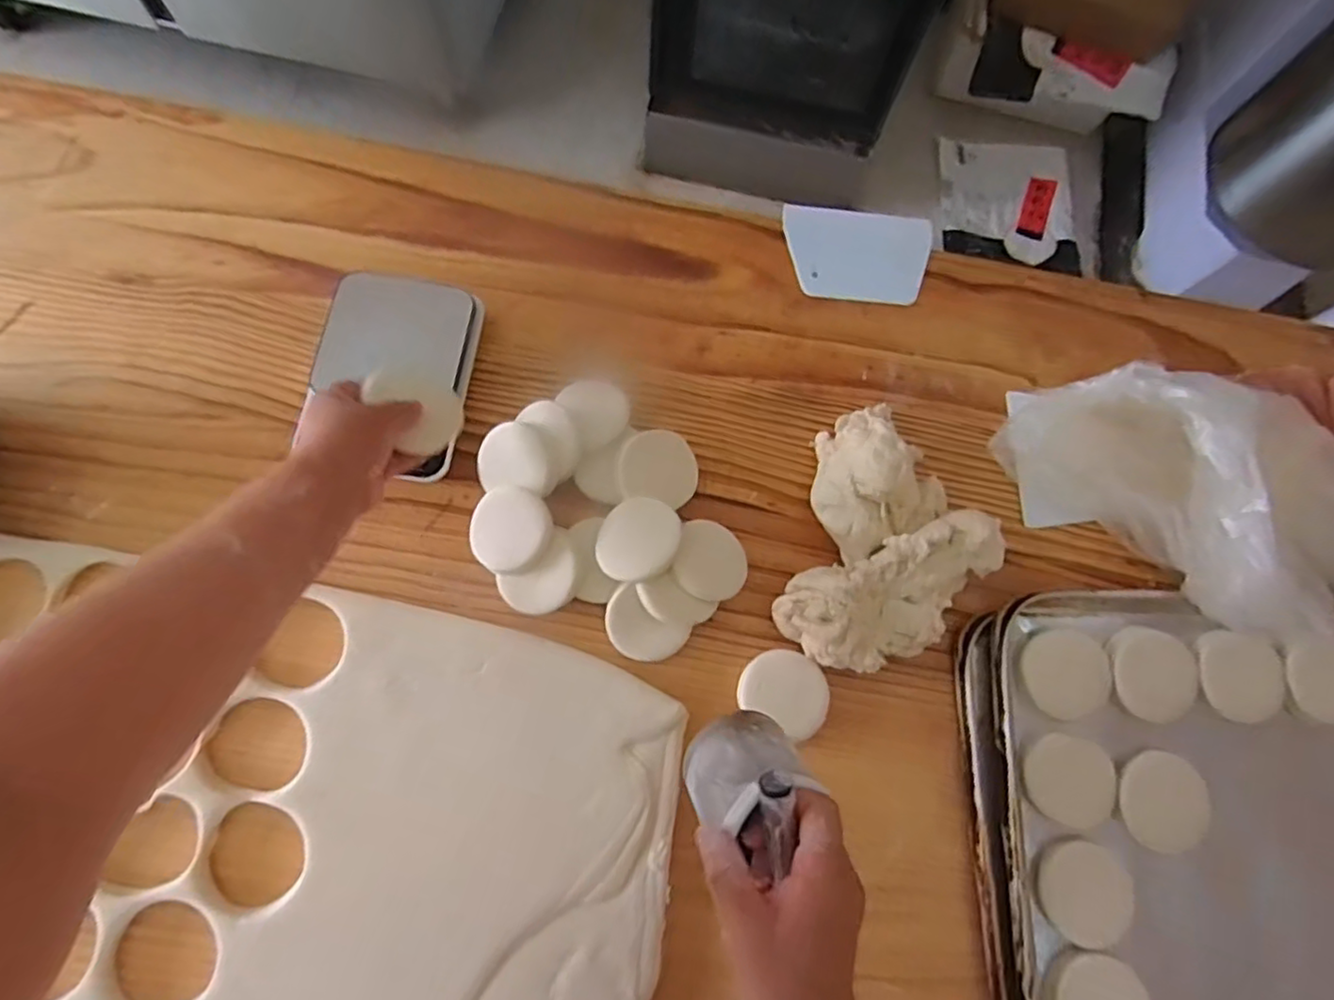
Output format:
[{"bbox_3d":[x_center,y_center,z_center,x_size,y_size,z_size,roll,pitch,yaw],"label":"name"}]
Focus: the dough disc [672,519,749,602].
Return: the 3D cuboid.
[{"bbox_3d":[0.037,0.051,0.533,0.062,0.004,0.062,4,77,-18],"label":"dough disc"}]

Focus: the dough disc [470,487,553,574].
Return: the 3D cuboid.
[{"bbox_3d":[-0.124,0.024,0.513,0.066,0.007,0.066,19,90,17],"label":"dough disc"}]

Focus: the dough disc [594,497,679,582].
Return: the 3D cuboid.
[{"bbox_3d":[-0.023,0.032,0.520,0.064,0.004,0.067,-1,85,10],"label":"dough disc"}]

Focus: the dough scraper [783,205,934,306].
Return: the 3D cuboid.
[{"bbox_3d":[0.186,-0.241,0.638,0.140,0.011,0.092,6,87,4],"label":"dough scraper"}]

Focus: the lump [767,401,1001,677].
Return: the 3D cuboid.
[{"bbox_3d":[0.190,0.030,0.525,0.161,0.061,0.227,17,75,4],"label":"lump"}]

